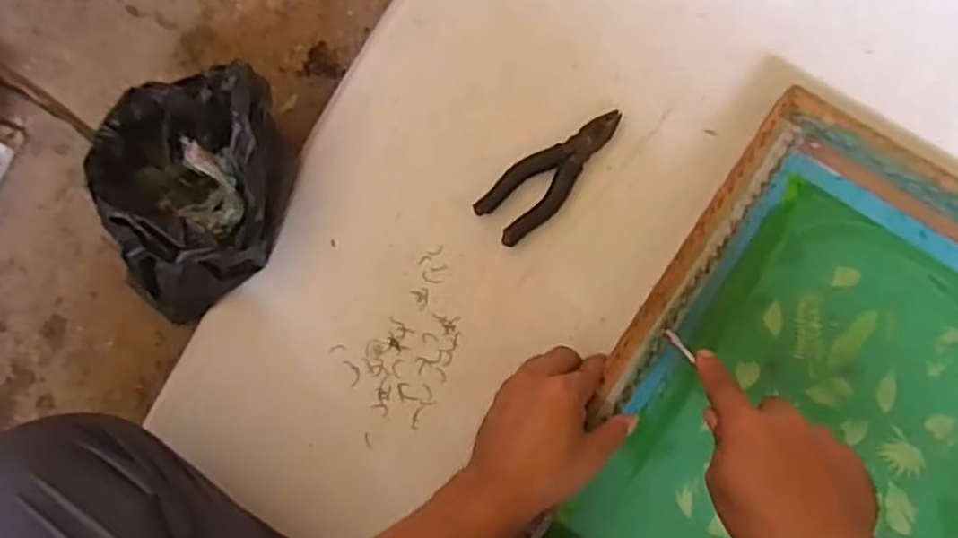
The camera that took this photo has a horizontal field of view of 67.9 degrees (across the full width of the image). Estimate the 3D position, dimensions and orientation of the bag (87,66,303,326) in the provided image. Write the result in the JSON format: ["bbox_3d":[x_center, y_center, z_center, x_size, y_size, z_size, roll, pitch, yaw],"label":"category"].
[{"bbox_3d":[-0.232,-0.059,0.598,0.142,0.116,0.200,6,82,4],"label":"bag"}]

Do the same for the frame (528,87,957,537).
[{"bbox_3d":[0.270,0.131,0.541,0.341,0.051,0.446,34,85,7],"label":"frame"}]

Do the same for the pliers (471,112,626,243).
[{"bbox_3d":[0.065,-0.083,0.605,0.143,0.014,0.053,-40,82,-3],"label":"pliers"}]

